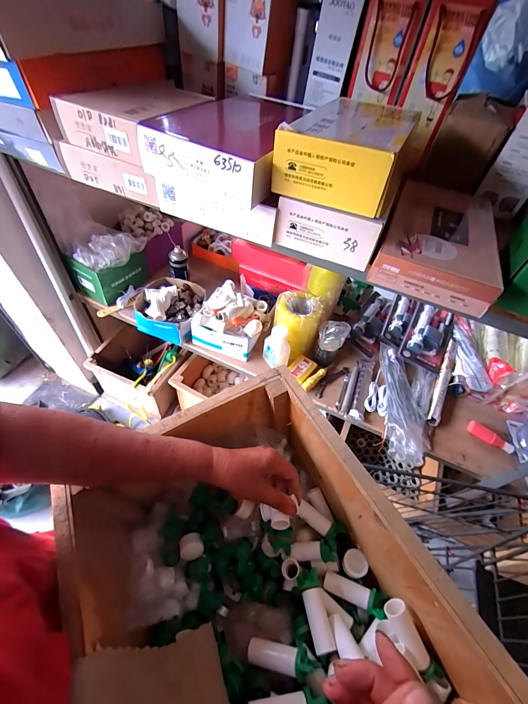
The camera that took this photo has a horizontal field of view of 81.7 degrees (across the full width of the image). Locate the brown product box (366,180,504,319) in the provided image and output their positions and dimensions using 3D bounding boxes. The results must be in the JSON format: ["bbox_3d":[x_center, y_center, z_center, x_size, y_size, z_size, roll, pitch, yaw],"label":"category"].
[{"bbox_3d":[0.316,-0.209,0.558,0.177,0.054,0.306,21,53,12],"label":"brown product box"}]

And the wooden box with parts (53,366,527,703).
[{"bbox_3d":[-0.014,0.253,0.324,0.302,0.197,0.385,-20,56,-20],"label":"wooden box with parts"}]

